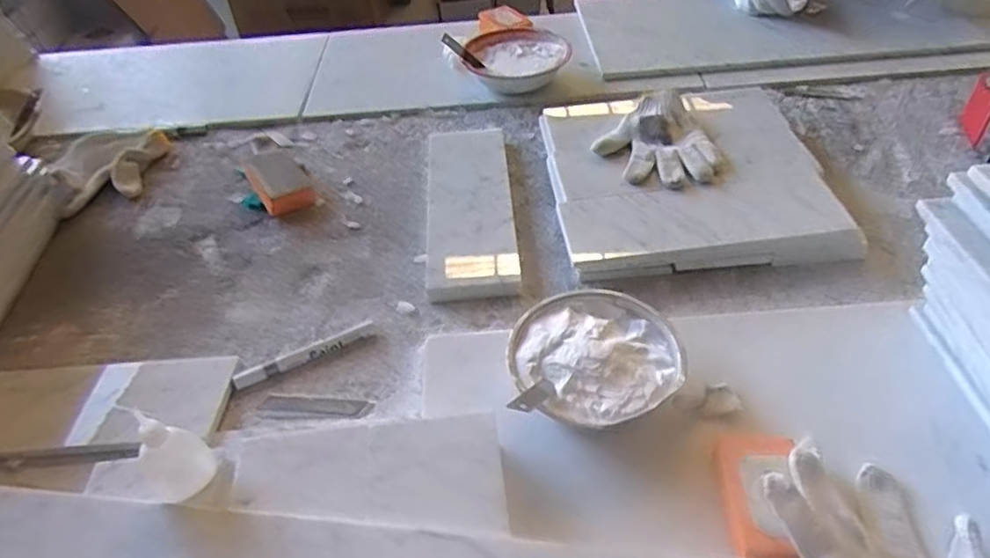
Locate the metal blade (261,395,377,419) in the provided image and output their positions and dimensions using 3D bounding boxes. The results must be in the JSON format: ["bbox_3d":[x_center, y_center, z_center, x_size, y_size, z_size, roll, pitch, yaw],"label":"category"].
[{"bbox_3d":[-0.166,0.119,0.607,0.105,0.004,0.022,2,45,5],"label":"metal blade"}]

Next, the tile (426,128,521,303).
[{"bbox_3d":[-0.032,-0.094,0.795,0.100,0.026,0.311,-4,44,-2],"label":"tile"}]

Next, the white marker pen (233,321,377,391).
[{"bbox_3d":[-0.185,0.075,0.642,0.139,0.014,0.019,-23,48,-20],"label":"white marker pen"}]

